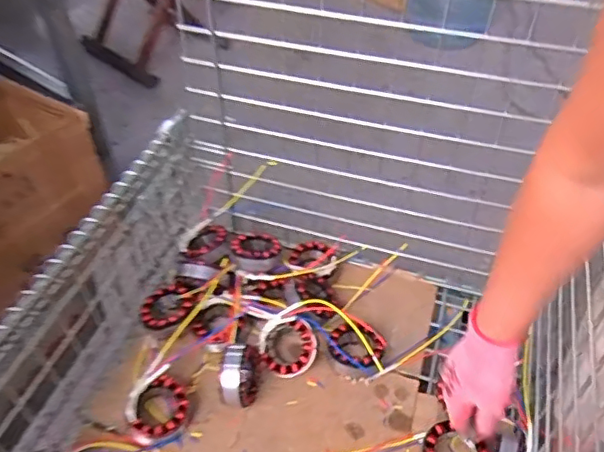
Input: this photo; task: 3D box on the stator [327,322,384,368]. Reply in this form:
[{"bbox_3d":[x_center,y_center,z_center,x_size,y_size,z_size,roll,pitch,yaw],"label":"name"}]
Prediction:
[{"bbox_3d":[0.076,0.184,0.839,0.081,0.048,0.070,31,53,26],"label":"stator"}]

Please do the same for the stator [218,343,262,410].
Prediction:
[{"bbox_3d":[-0.084,0.208,0.788,0.044,0.087,0.084,13,47,11],"label":"stator"}]

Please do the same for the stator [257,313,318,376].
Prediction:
[{"bbox_3d":[-0.021,0.172,0.820,0.083,0.025,0.086,-1,88,16],"label":"stator"}]

